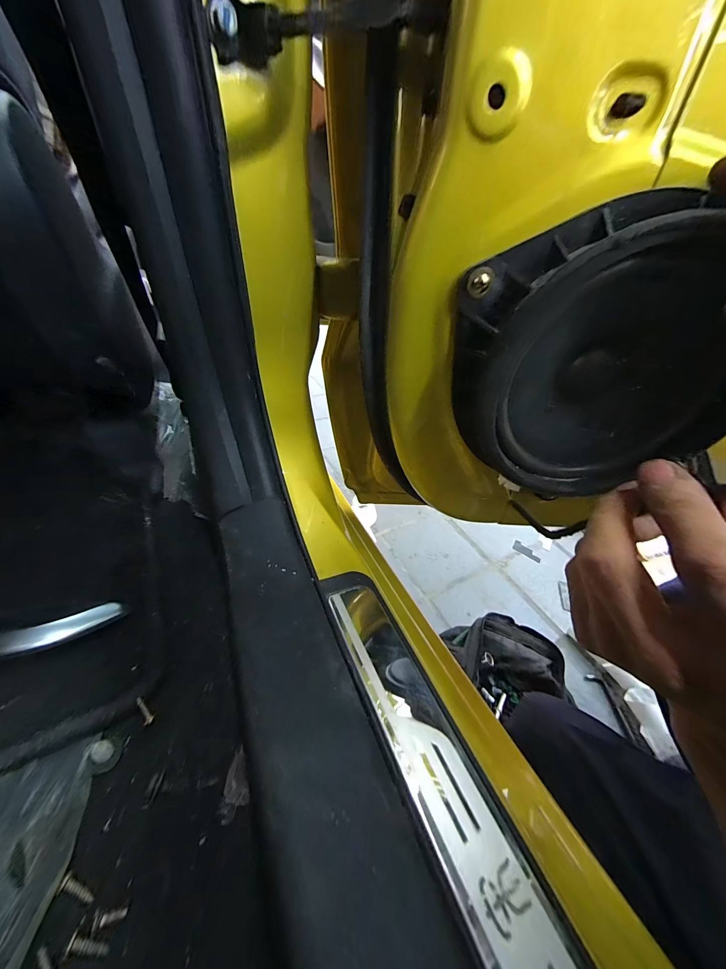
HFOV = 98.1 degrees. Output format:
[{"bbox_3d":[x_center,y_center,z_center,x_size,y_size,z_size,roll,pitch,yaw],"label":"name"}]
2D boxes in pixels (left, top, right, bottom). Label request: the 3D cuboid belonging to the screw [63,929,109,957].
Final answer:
[{"bbox_3d":[-0.122,0.203,0.140,0.018,0.005,0.006,5,40,-1],"label":"screw"}]

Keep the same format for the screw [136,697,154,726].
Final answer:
[{"bbox_3d":[-0.144,0.148,0.206,0.020,0.004,0.005,33,47,29],"label":"screw"}]

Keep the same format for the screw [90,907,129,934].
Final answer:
[{"bbox_3d":[-0.118,0.201,0.147,0.014,0.004,0.007,5,41,-18],"label":"screw"}]

